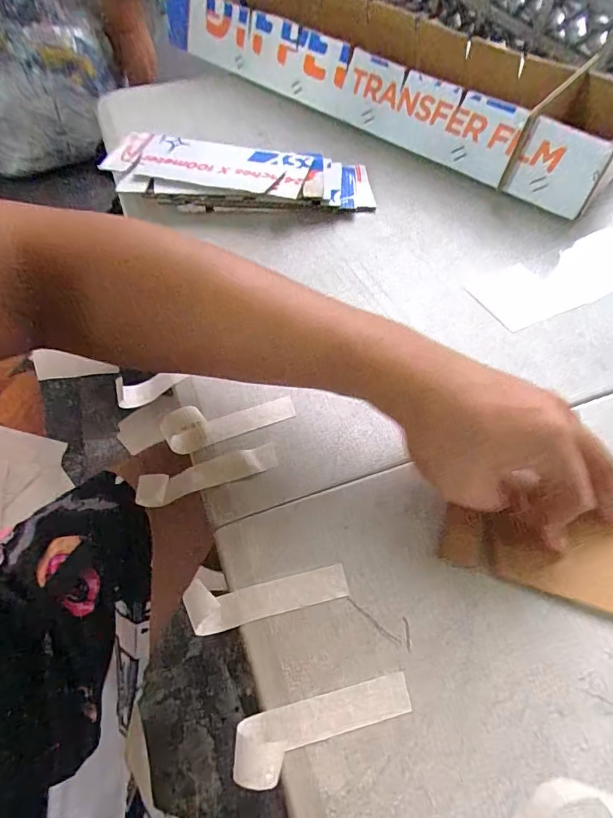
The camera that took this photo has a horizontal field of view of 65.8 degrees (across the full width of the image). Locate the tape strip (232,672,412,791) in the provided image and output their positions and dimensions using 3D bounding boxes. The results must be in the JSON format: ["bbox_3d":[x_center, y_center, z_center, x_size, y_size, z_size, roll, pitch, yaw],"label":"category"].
[{"bbox_3d":[0.010,0.152,0.226,0.087,0.016,0.027,-12,57,-9],"label":"tape strip"}]

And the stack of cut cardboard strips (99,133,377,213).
[{"bbox_3d":[-0.065,-0.234,0.478,0.258,0.035,0.087,3,56,0],"label":"stack of cut cardboard strips"}]

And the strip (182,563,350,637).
[{"bbox_3d":[-0.021,0.096,0.257,0.086,0.027,0.026,-12,57,-10],"label":"strip"}]

